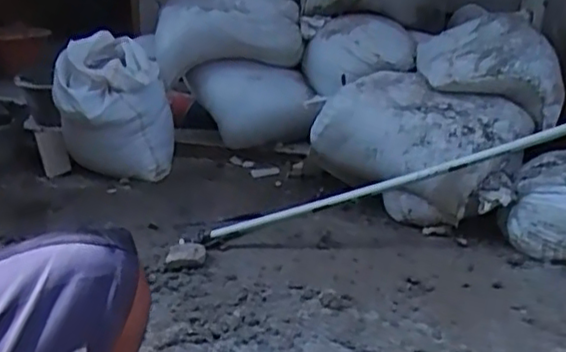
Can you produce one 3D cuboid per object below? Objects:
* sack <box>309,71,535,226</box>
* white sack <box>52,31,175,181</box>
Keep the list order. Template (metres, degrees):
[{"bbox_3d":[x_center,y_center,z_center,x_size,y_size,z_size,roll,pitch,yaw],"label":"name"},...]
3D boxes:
[{"bbox_3d":[0.312,-0.076,1.607,0.493,0.262,0.256,13,25,32],"label":"sack"},{"bbox_3d":[-0.485,-0.185,1.920,0.315,0.374,0.271,-6,21,-14],"label":"white sack"}]

